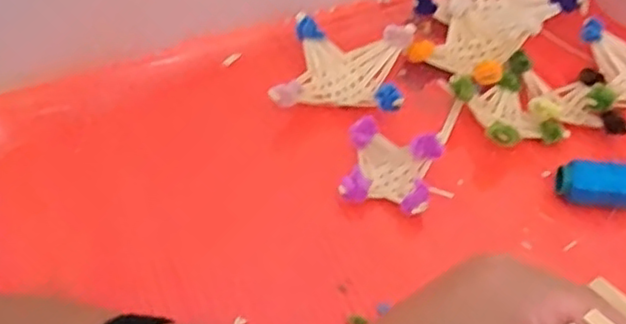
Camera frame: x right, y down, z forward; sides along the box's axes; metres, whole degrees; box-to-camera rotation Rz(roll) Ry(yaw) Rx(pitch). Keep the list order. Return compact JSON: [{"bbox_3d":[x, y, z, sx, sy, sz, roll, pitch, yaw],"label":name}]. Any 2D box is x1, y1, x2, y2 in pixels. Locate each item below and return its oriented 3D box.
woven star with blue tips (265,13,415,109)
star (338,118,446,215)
[{"bbox_3d":[0.022,-0.061,0.444,0.081,0.032,0.081,8,51,6],"label":"woven star with blue tips"},{"bbox_3d":[0.046,0.006,0.393,0.053,0.032,0.051,17,52,13],"label":"star"}]

